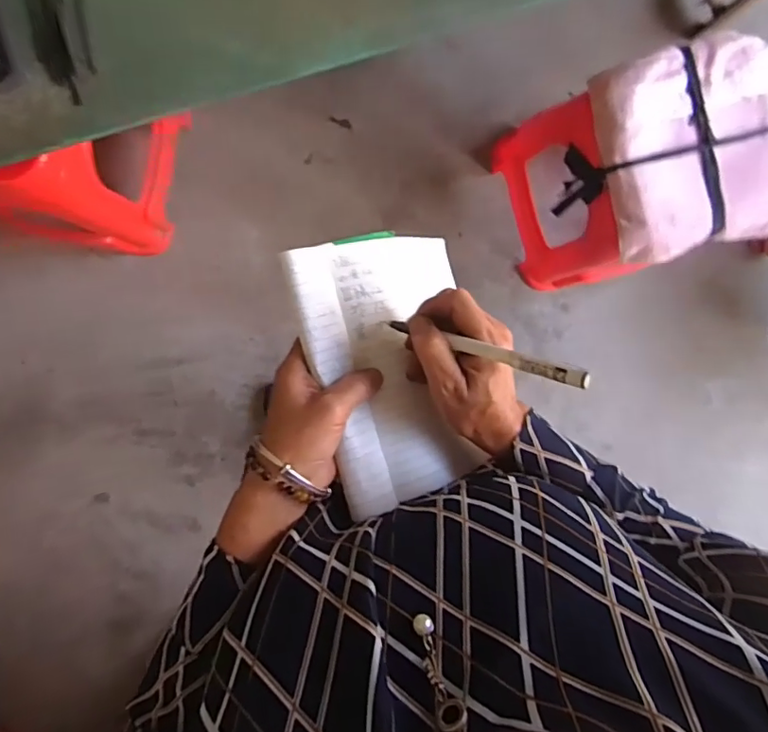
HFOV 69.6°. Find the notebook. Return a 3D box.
[{"bbox_3d":[0.016,-0.003,0.431,0.161,0.019,0.199,-15,90,-40],"label":"notebook"}]

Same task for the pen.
[{"bbox_3d":[0.057,-0.012,0.356,0.006,0.161,0.009,11,97,-44],"label":"pen"}]

